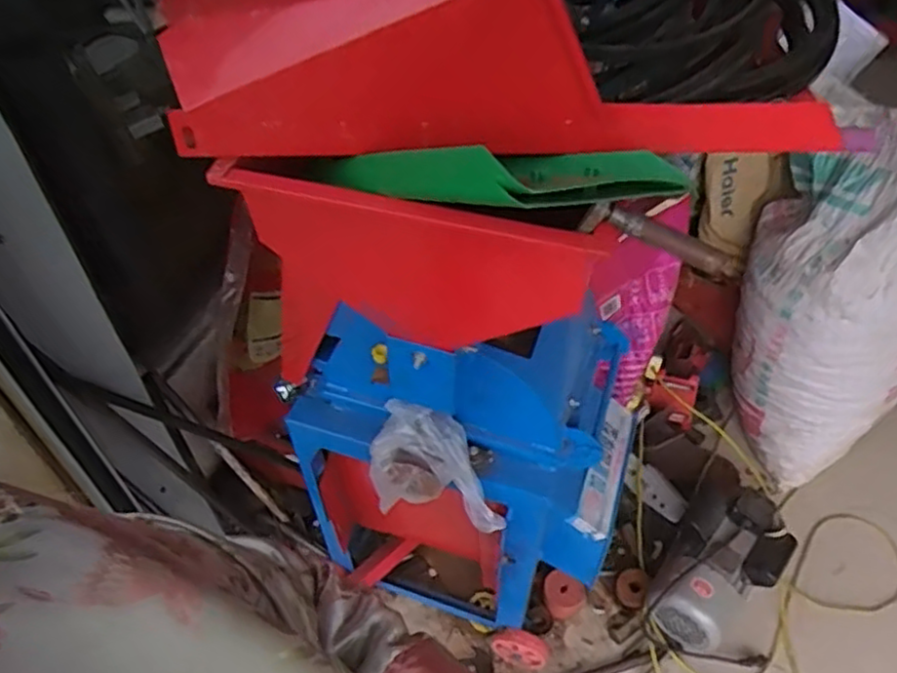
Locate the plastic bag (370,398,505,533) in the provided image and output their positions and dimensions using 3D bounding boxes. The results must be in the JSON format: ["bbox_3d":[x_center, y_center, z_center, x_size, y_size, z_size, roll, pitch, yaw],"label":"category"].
[{"bbox_3d":[-0.014,0.179,0.955,0.186,0.146,0.100,15,48,14],"label":"plastic bag"}]

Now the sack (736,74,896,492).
[{"bbox_3d":[0.823,-0.075,1.472,0.388,0.848,0.304,18,28,17],"label":"sack"}]

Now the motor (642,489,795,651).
[{"bbox_3d":[0.533,0.468,1.402,0.200,0.199,0.313,32,54,27],"label":"motor"}]

